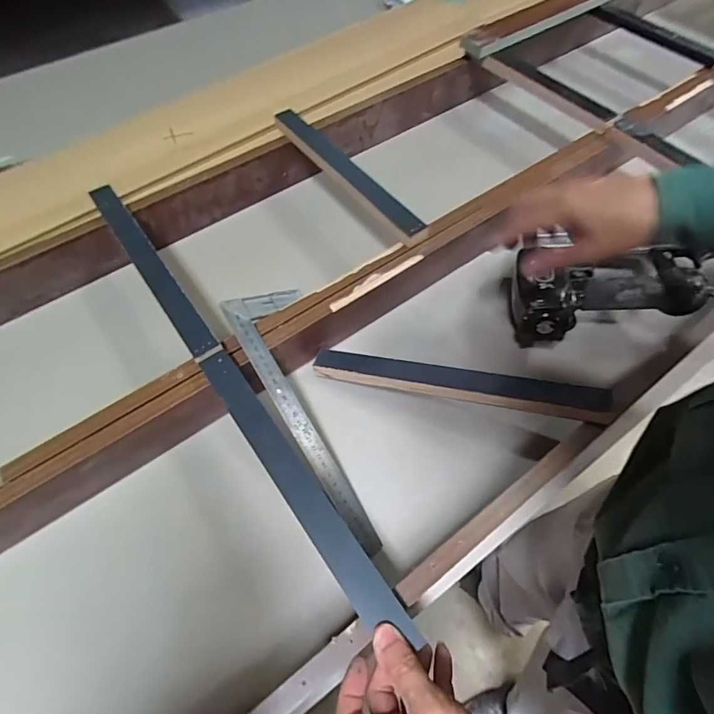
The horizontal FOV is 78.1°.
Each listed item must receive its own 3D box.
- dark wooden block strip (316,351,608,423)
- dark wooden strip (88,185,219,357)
[{"bbox_3d":[0.098,0.027,0.484,0.313,0.020,0.034,8,59,22],"label":"dark wooden block strip"},{"bbox_3d":[-0.246,-0.112,0.517,0.031,0.011,0.301,-36,67,-9],"label":"dark wooden strip"}]

